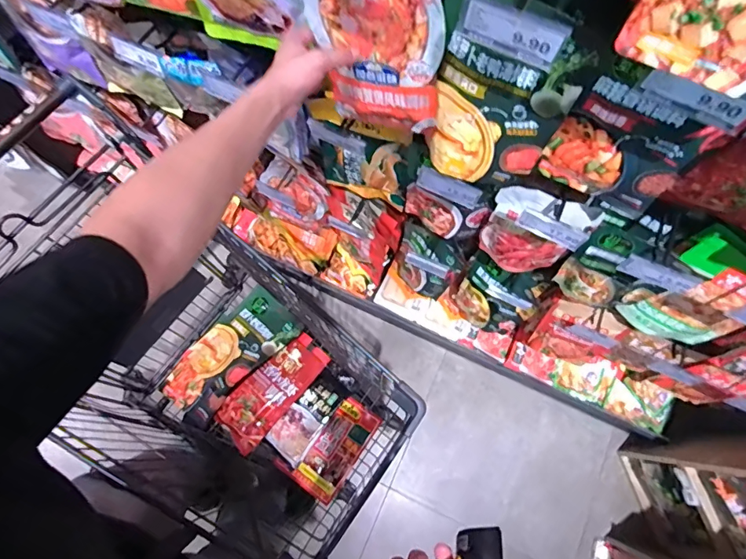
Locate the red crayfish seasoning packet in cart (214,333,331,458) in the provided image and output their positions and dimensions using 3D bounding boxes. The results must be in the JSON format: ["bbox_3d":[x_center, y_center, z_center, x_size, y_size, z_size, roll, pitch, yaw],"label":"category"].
[{"bbox_3d":[-0.234,0.254,1.041,0.123,0.025,0.281,40,76,10],"label":"red crayfish seasoning packet in cart"}]

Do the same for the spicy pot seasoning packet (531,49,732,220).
[{"bbox_3d":[0.309,-0.162,0.557,0.156,0.189,0.030,30,74,8],"label":"spicy pot seasoning packet"}]

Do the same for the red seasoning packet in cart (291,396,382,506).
[{"bbox_3d":[-0.077,0.371,0.989,0.099,0.025,0.205,33,74,8],"label":"red seasoning packet in cart"}]

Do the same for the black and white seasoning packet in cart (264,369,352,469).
[{"bbox_3d":[-0.142,0.305,1.011,0.091,0.030,0.197,39,75,10],"label":"black and white seasoning packet in cart"}]

